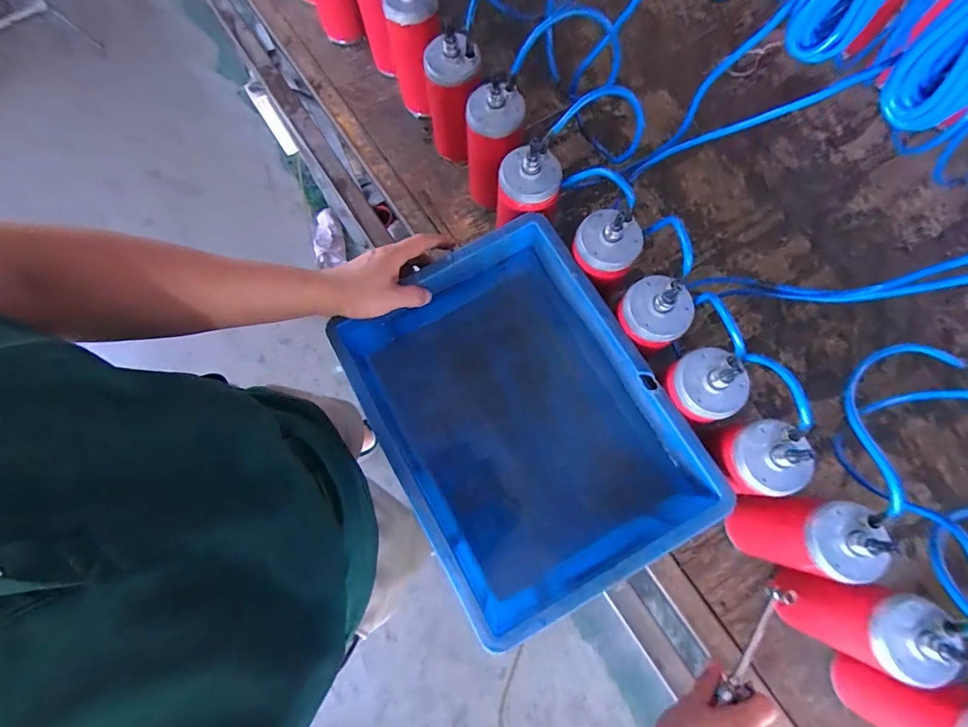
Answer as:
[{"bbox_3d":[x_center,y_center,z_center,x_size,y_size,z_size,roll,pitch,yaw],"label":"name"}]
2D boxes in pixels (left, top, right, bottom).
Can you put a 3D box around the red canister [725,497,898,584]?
[{"bbox_3d":[0.329,0.184,0.490,0.090,0.161,0.075,4,75,3],"label":"red canister"}]

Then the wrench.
[{"bbox_3d":[0.306,0.312,0.502,0.016,0.030,0.136,33,80,10],"label":"wrench"}]

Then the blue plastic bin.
[{"bbox_3d":[0.040,0.065,0.544,0.294,0.155,0.396,-28,76,-5],"label":"blue plastic bin"}]

